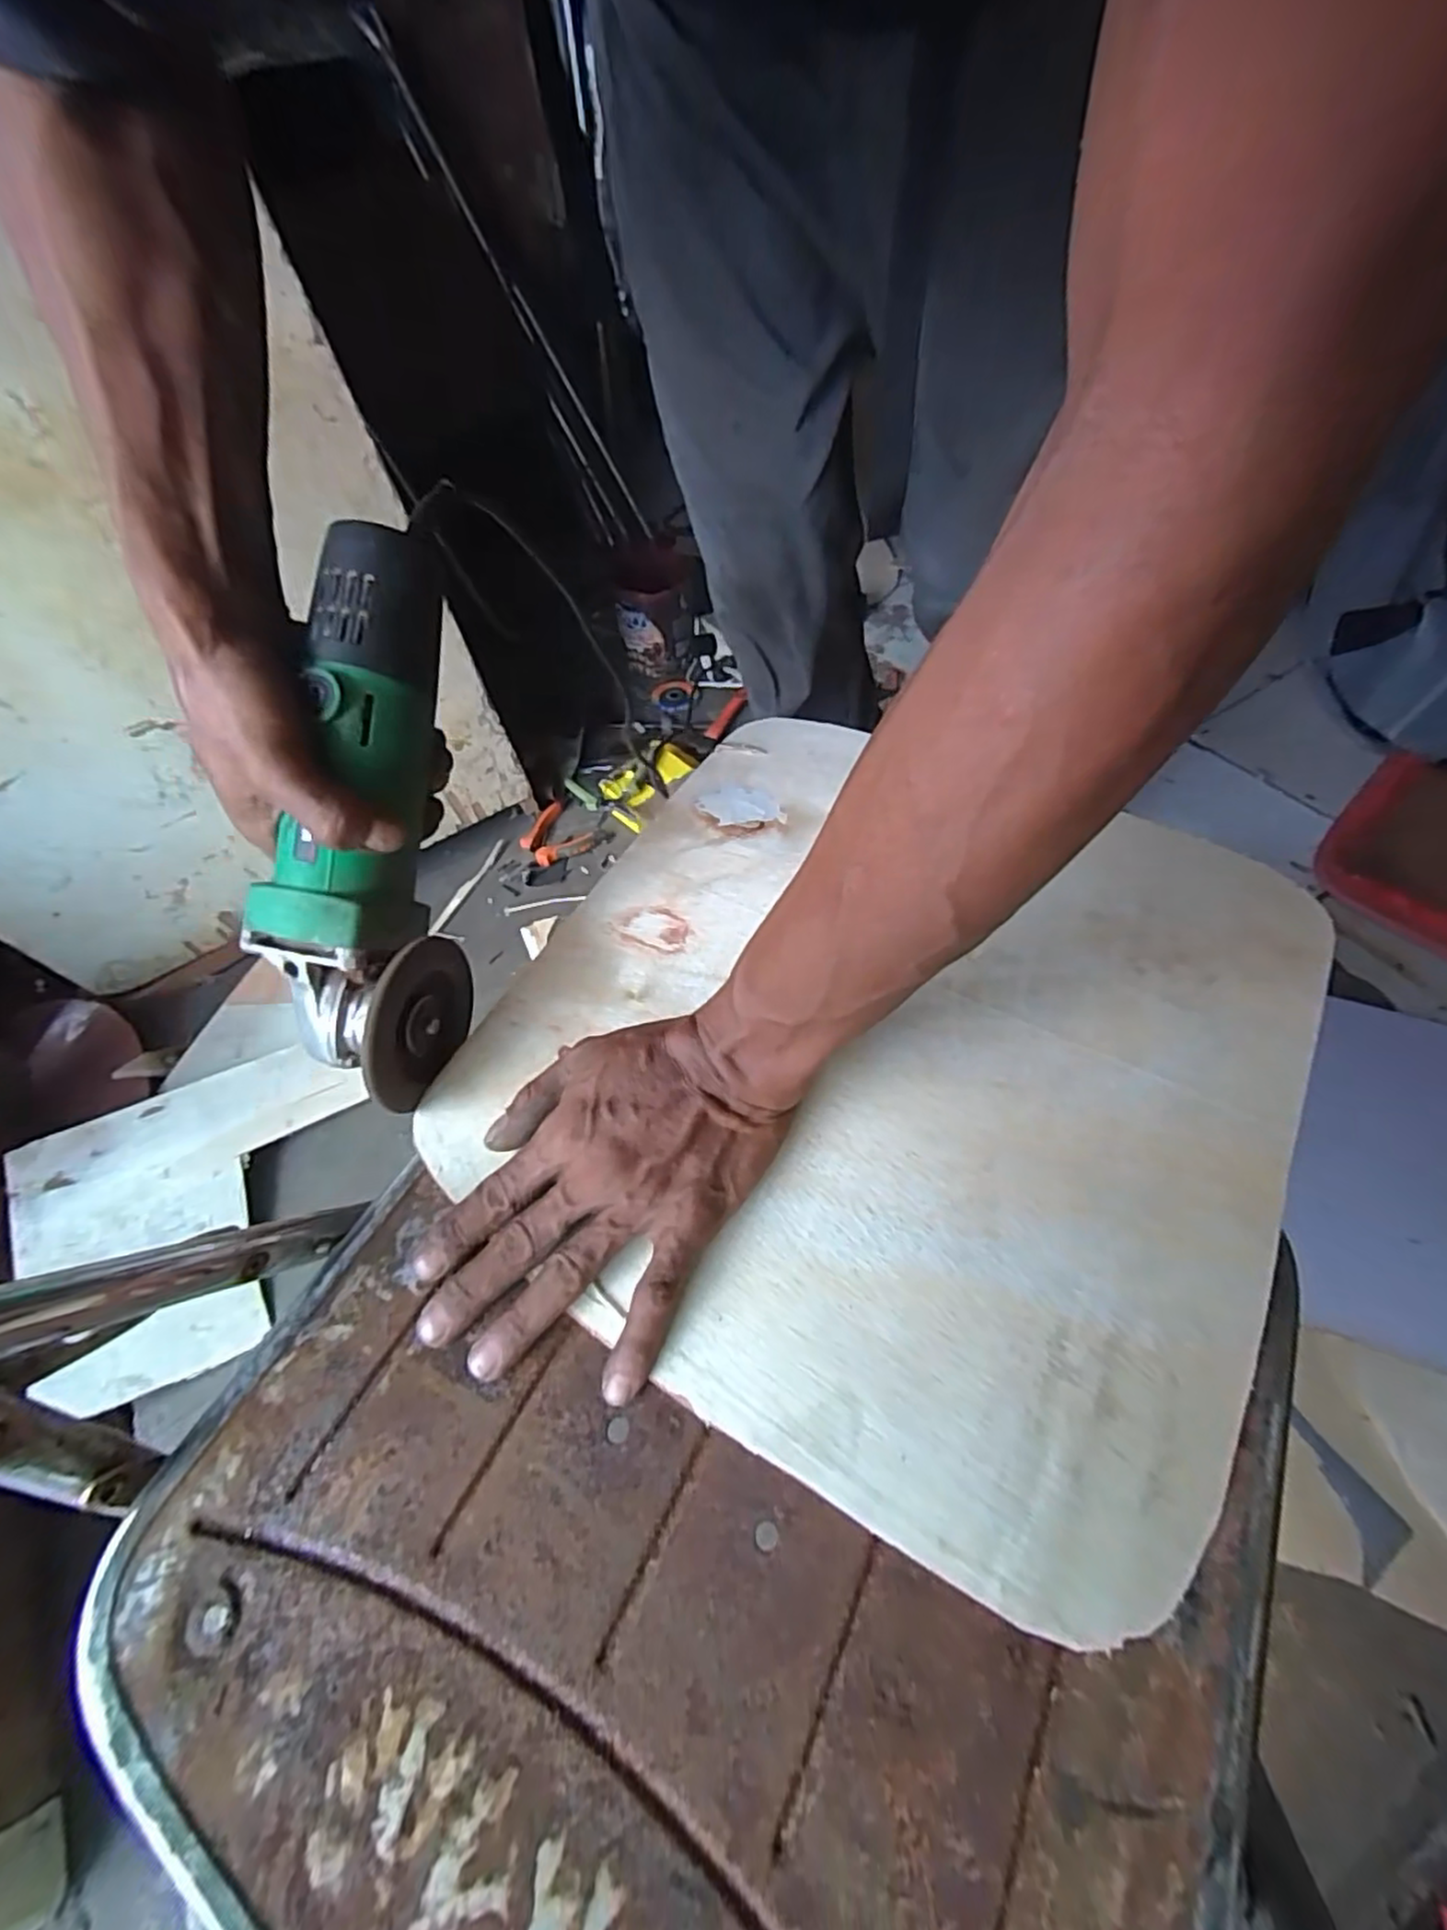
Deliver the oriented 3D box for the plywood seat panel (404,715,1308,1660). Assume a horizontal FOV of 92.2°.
[{"bbox_3d":[0.073,0.029,0.350,0.371,0.036,0.360,25,59,18],"label":"plywood seat panel"}]

